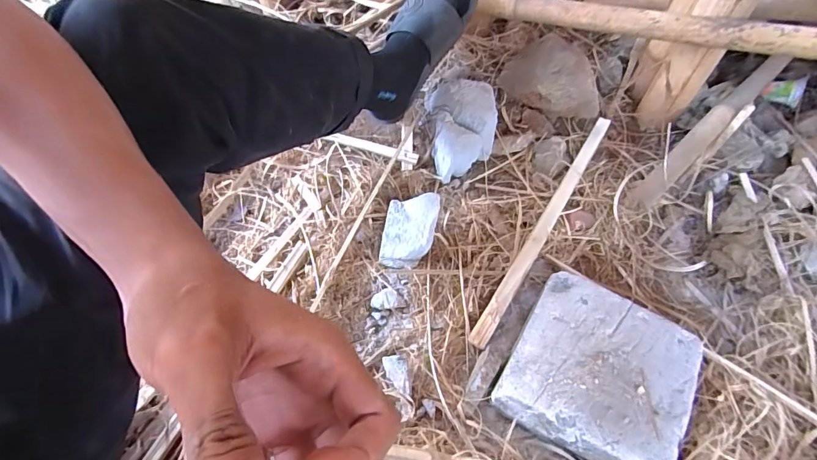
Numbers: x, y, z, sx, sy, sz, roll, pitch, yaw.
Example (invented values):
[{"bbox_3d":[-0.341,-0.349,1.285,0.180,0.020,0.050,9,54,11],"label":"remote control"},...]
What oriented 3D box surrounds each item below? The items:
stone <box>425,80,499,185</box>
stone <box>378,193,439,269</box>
[{"bbox_3d":[0.102,-0.196,0.785,0.111,0.080,0.189,-2,53,-5],"label":"stone"},{"bbox_3d":[0.001,0.003,0.644,0.075,0.077,0.096,9,53,4],"label":"stone"}]

